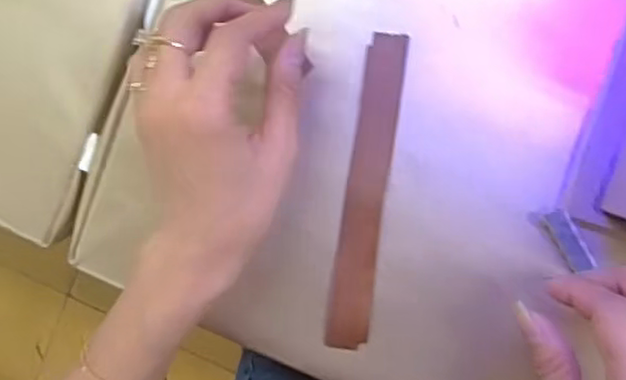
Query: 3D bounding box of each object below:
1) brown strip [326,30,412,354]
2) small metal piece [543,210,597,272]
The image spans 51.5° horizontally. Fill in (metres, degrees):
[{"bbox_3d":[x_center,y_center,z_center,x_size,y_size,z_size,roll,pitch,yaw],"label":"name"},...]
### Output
[{"bbox_3d":[0.029,0.003,0.356,0.024,0.004,0.172,8,97,5],"label":"brown strip"},{"bbox_3d":[0.134,0.027,0.338,0.012,0.004,0.036,-30,99,21],"label":"small metal piece"}]

